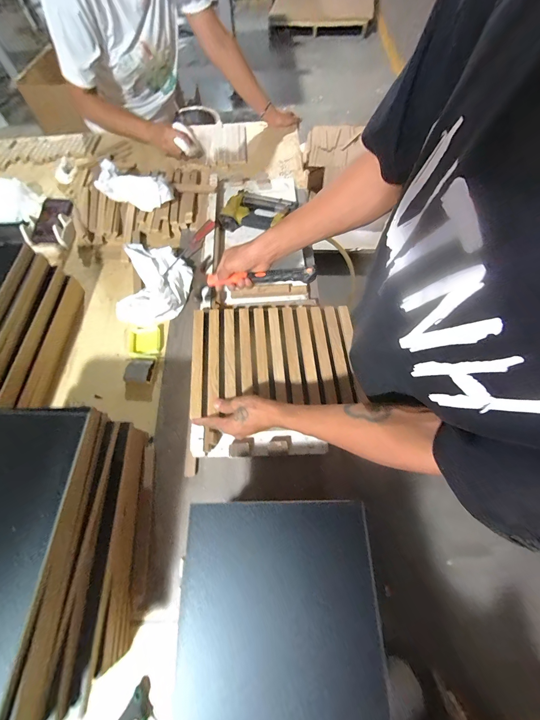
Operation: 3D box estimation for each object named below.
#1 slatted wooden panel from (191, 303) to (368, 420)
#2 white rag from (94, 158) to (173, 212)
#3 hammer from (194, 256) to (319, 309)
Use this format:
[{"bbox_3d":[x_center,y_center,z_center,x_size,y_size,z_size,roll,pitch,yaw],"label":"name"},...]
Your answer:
[{"bbox_3d":[0.010,-0.021,0.552,0.319,0.037,0.241,-5,66,1],"label":"slatted wooden panel"},{"bbox_3d":[-0.398,-0.483,0.770,0.235,0.087,0.098,25,70,13],"label":"white rag"},{"bbox_3d":[-0.035,-0.165,0.550,0.263,0.062,0.091,-1,65,22],"label":"hammer"}]

